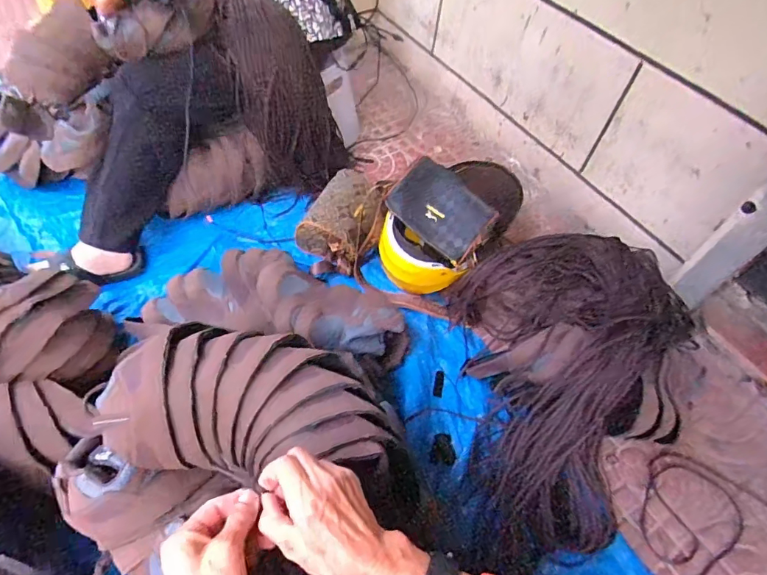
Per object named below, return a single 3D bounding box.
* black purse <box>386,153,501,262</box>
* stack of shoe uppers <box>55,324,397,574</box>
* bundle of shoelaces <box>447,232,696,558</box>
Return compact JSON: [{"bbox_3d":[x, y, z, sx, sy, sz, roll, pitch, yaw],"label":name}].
[{"bbox_3d":[0.119,-0.166,0.948,0.201,0.022,0.138,44,96,12],"label":"black purse"},{"bbox_3d":[-0.184,0.152,0.524,0.344,0.110,0.203,-16,56,-17],"label":"stack of shoe uppers"},{"bbox_3d":[0.375,0.169,0.844,0.418,0.200,0.525,0,54,-7],"label":"bundle of shoelaces"}]

